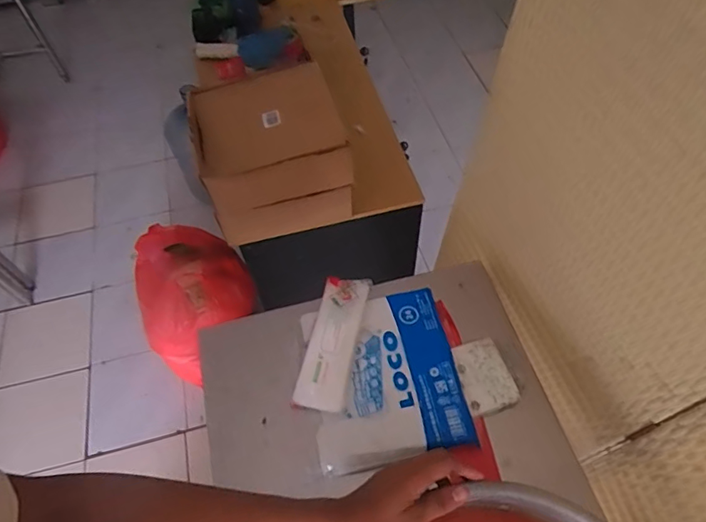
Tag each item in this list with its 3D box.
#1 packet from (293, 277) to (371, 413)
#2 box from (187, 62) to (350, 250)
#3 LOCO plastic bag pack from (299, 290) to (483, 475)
[{"bbox_3d":[-0.031,0.120,0.766,0.072,0.023,0.211,10,58,9],"label":"packet"},{"bbox_3d":[-0.163,-0.212,0.976,0.257,0.197,0.269,-18,58,-9],"label":"box"},{"bbox_3d":[0.048,0.168,0.744,0.220,0.021,0.247,-9,57,-4],"label":"LOCO plastic bag pack"}]

